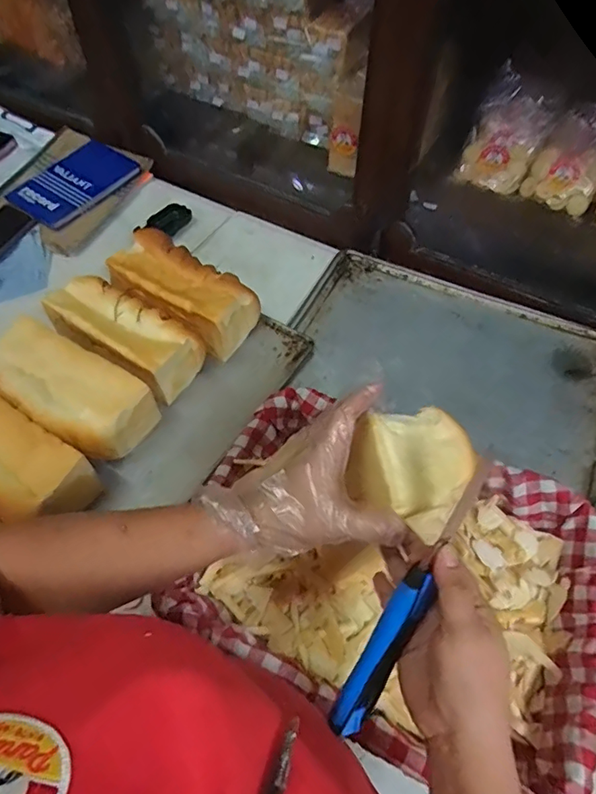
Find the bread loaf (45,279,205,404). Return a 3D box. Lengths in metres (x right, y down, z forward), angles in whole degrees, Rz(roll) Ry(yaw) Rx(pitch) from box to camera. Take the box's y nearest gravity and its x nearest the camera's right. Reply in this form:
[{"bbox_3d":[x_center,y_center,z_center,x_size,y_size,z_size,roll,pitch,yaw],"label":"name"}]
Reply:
[{"bbox_3d":[-0.243,-0.080,0.705,0.214,0.093,0.104,29,61,17],"label":"bread loaf"}]

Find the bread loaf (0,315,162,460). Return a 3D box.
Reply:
[{"bbox_3d":[-0.292,0.001,0.634,0.205,0.095,0.108,30,61,17],"label":"bread loaf"}]

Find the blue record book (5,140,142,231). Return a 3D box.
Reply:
[{"bbox_3d":[-0.418,-0.401,0.922,0.128,0.029,0.215,35,63,6],"label":"blue record book"}]

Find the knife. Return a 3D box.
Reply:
[{"bbox_3d":[0.080,0.144,0.350,0.025,0.025,0.224,28,99,16],"label":"knife"}]

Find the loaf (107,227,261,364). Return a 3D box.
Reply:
[{"bbox_3d":[-0.174,-0.150,0.751,0.229,0.092,0.113,31,62,18],"label":"loaf"}]

